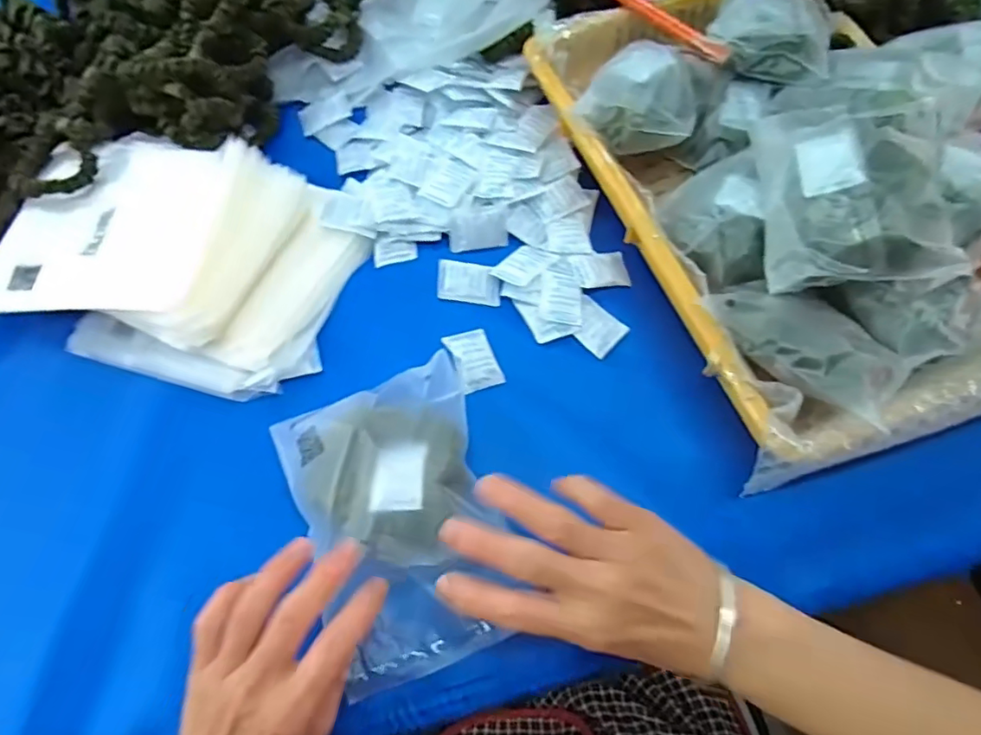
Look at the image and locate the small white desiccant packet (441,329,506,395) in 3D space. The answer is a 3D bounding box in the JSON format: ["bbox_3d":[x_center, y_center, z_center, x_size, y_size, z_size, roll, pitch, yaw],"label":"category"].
[{"bbox_3d":[-0.012,-0.006,0.395,0.033,0.005,0.046,-14,70,-21],"label":"small white desiccant packet"}]

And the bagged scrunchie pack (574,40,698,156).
[{"bbox_3d":[0.119,-0.209,0.419,0.088,0.034,0.091,27,69,12],"label":"bagged scrunchie pack"}]

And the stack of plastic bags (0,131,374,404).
[{"bbox_3d":[-0.235,-0.089,0.413,0.253,0.056,0.182,16,67,7],"label":"stack of plastic bags"}]

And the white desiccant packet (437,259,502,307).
[{"bbox_3d":[-0.016,-0.065,0.422,0.048,0.004,0.033,6,71,-7],"label":"white desiccant packet"}]

